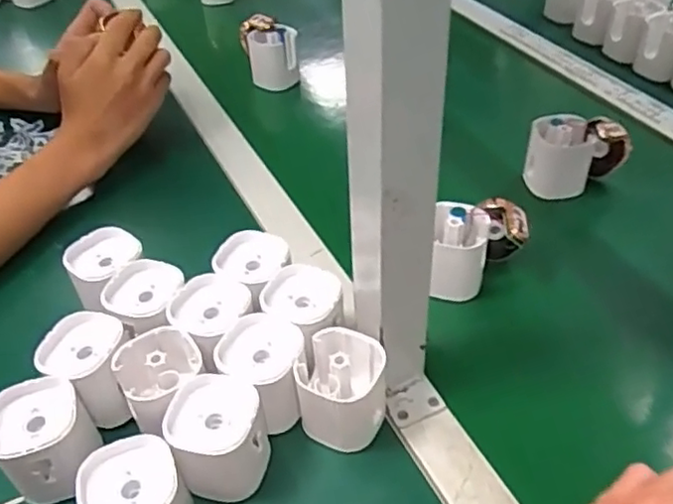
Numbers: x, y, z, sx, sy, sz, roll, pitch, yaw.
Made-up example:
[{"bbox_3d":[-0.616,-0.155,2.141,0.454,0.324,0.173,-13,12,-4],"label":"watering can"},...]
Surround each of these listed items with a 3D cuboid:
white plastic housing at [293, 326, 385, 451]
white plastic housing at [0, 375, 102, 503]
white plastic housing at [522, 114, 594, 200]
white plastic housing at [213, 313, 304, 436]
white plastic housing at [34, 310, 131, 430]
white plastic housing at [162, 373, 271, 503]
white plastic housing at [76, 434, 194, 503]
[{"bbox_3d":[0.004,0.096,0.442,0.056,0.068,0.061,10,46,14],"label":"white plastic housing"},{"bbox_3d":[-0.189,0.121,0.423,0.056,0.059,0.058,-17,46,-13],"label":"white plastic housing"},{"bbox_3d":[0.219,-0.092,0.646,0.059,0.075,0.052,11,46,13],"label":"white plastic housing"},{"bbox_3d":[-0.048,0.086,0.456,0.055,0.066,0.057,-1,44,1],"label":"white plastic housing"},{"bbox_3d":[-0.175,0.085,0.462,0.053,0.062,0.058,-1,44,1],"label":"white plastic housing"},{"bbox_3d":[-0.074,0.123,0.423,0.058,0.068,0.060,-1,44,3],"label":"white plastic housing"},{"bbox_3d":[-0.117,0.152,0.389,0.055,0.066,0.060,-17,46,-13],"label":"white plastic housing"}]

